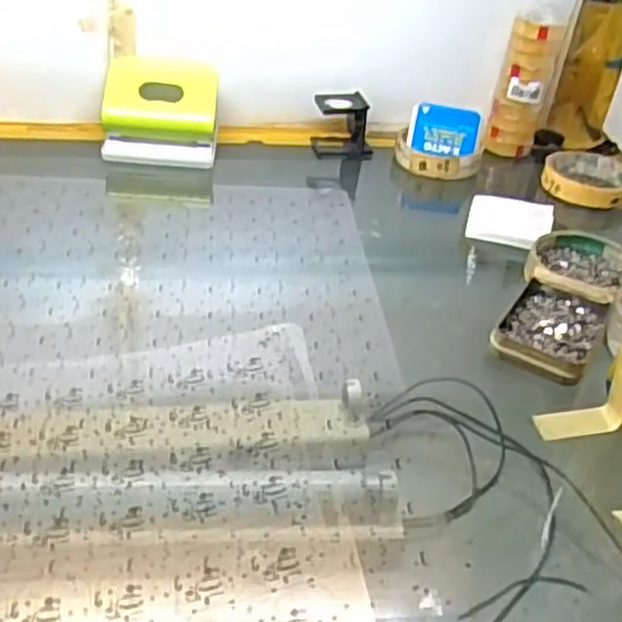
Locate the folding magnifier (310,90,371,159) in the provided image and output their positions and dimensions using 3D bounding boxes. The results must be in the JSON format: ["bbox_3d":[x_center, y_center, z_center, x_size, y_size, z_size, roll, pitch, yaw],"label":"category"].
[{"bbox_3d":[0.032,-0.184,0.743,0.056,0.056,0.043,3,35,-6],"label":"folding magnifier"}]

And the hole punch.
[{"bbox_3d":[-0.134,-0.181,0.682,0.100,0.074,0.062,3,35,-7],"label":"hole punch"}]

